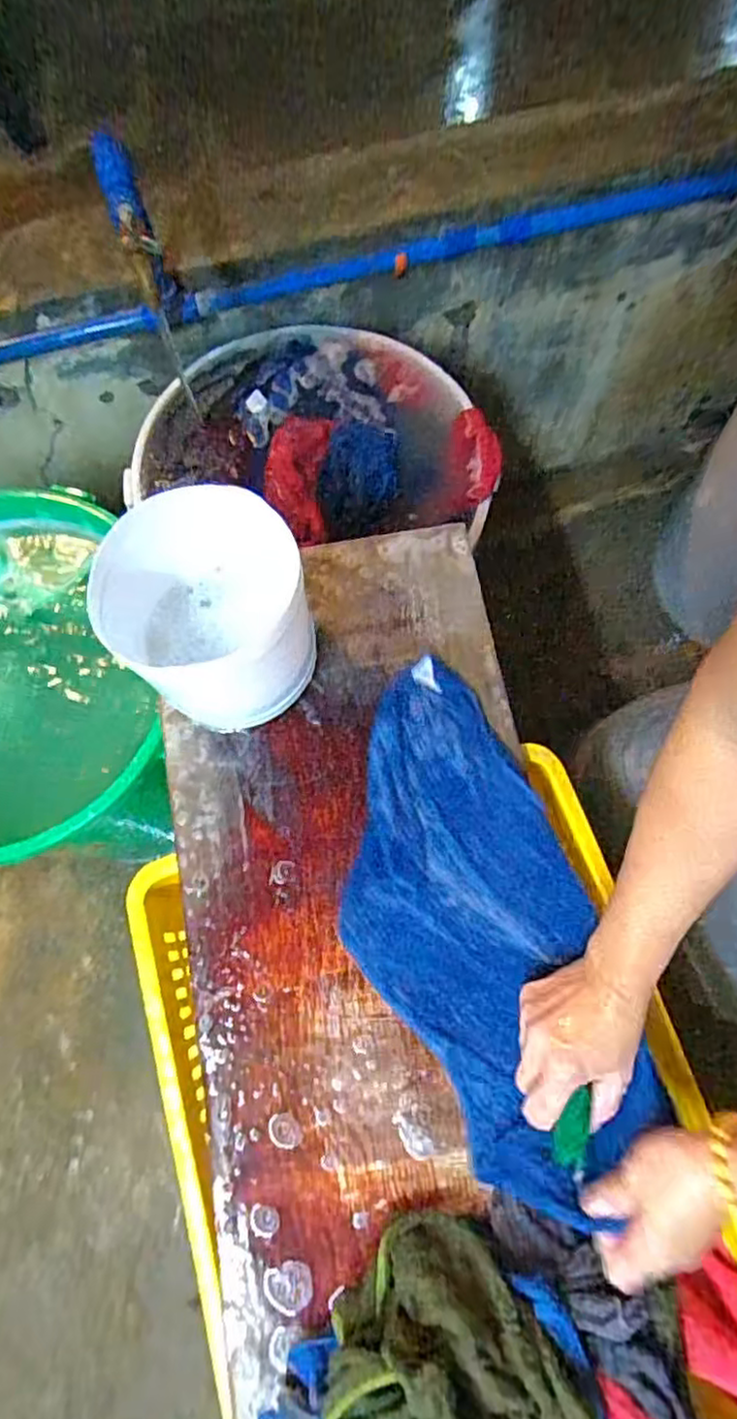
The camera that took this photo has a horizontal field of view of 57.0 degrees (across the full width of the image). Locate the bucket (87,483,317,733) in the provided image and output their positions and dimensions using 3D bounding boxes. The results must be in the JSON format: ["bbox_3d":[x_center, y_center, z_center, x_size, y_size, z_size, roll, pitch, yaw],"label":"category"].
[{"bbox_3d":[-0.128,-0.077,0.565,0.161,0.156,0.141,-10,73,-2],"label":"bucket"}]

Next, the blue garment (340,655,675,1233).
[{"bbox_3d":[0.087,0.160,0.562,0.202,0.056,0.406,-25,74,-6],"label":"blue garment"}]

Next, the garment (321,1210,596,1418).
[{"bbox_3d":[0.054,0.435,0.437,0.139,0.108,0.137,0,73,1],"label":"garment"}]

